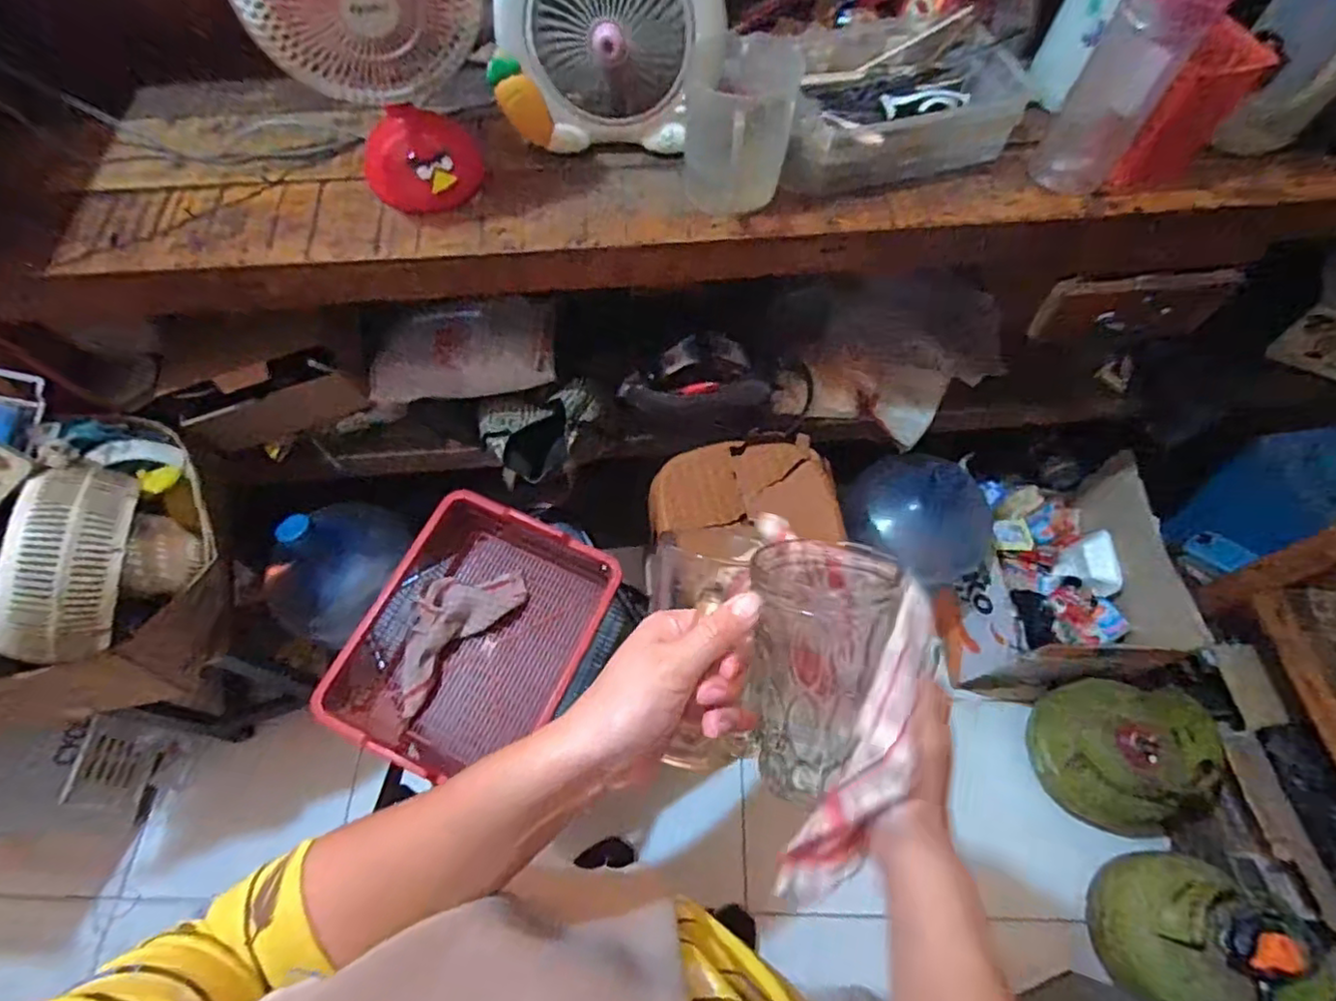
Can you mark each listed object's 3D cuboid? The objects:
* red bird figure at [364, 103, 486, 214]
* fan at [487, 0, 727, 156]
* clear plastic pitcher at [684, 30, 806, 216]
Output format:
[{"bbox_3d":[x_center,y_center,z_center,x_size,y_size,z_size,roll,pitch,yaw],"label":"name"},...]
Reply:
[{"bbox_3d":[-0.301,-0.417,0.773,0.133,0.049,0.145,0,62,0],"label":"red bird figure"},{"bbox_3d":[-0.069,-0.523,0.705,0.249,0.239,0.074,9,62,4],"label":"fan"},{"bbox_3d":[0.081,-0.432,0.741,0.122,0.135,0.164,6,62,3],"label":"clear plastic pitcher"}]

